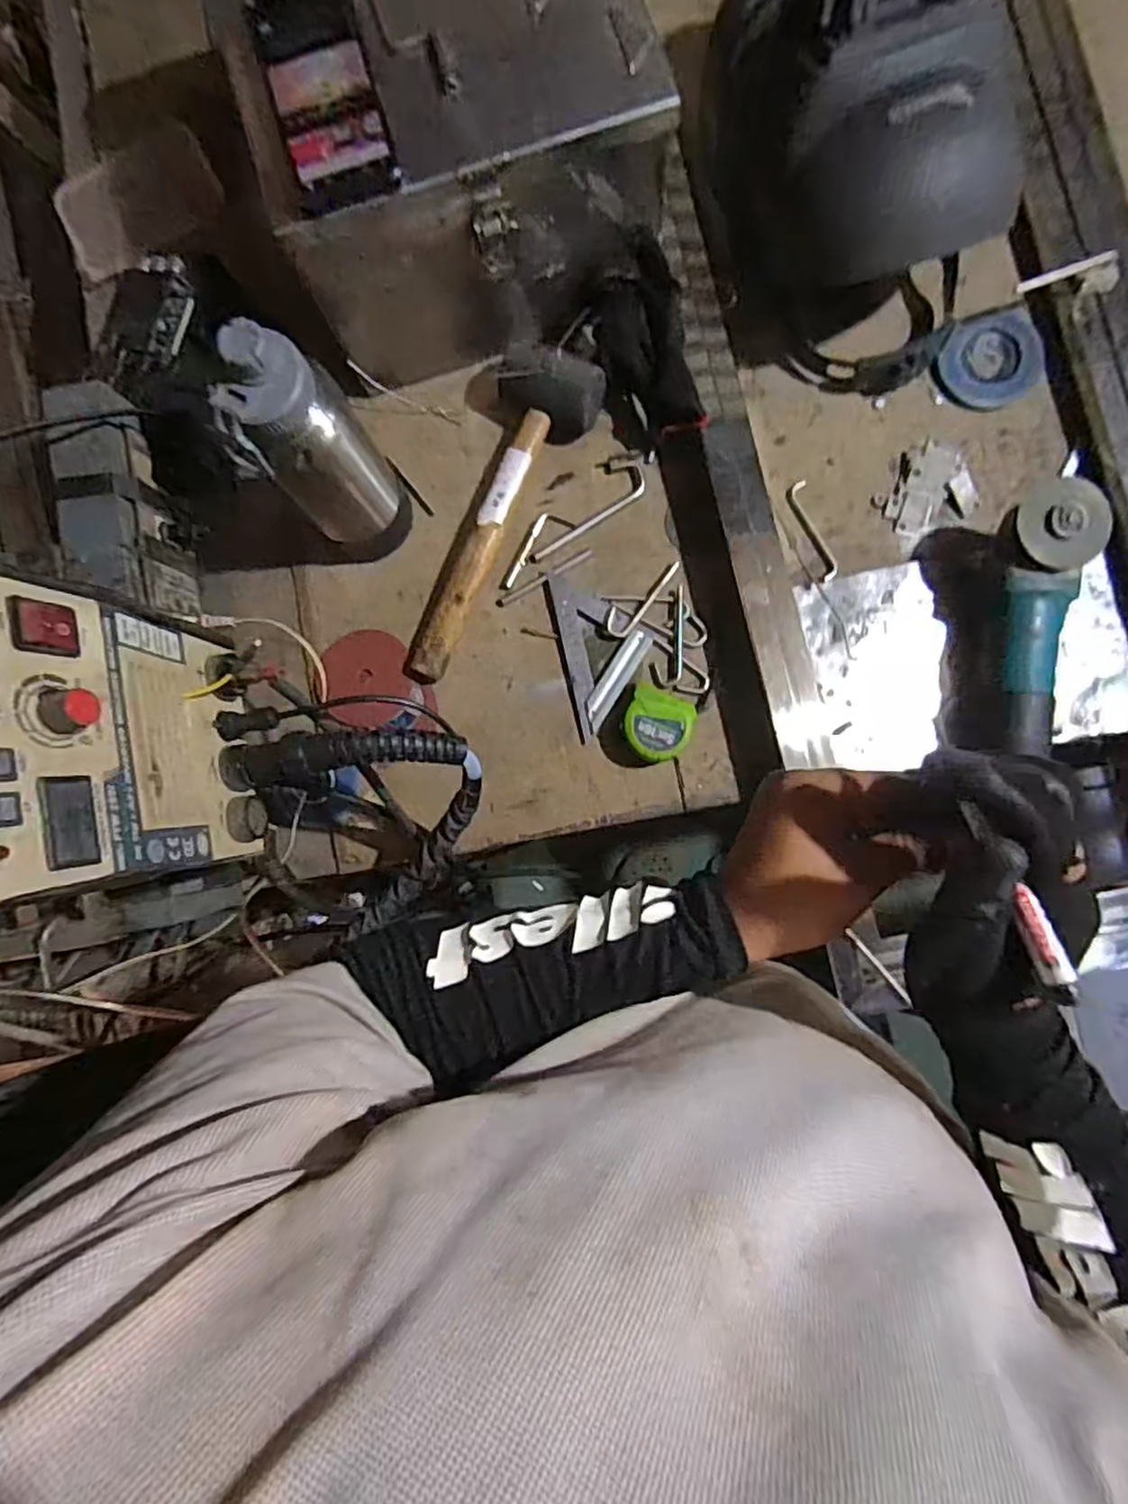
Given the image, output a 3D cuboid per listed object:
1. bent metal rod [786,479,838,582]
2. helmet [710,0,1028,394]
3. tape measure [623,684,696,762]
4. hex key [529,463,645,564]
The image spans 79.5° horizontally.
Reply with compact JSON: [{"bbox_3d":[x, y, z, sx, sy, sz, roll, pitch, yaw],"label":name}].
[{"bbox_3d":[0.244,-0.217,0.665,0.019,0.008,0.100,-20,82,1],"label":"bent metal rod"},{"bbox_3d":[0.239,-0.518,0.568,0.175,0.203,0.344,-15,82,2],"label":"helmet"},{"bbox_3d":[0.089,-0.023,0.645,0.066,0.034,0.063,23,87,6],"label":"tape measure"},{"bbox_3d":[0.017,-0.243,0.678,0.138,0.014,0.044,-32,82,-1],"label":"hex key"}]

